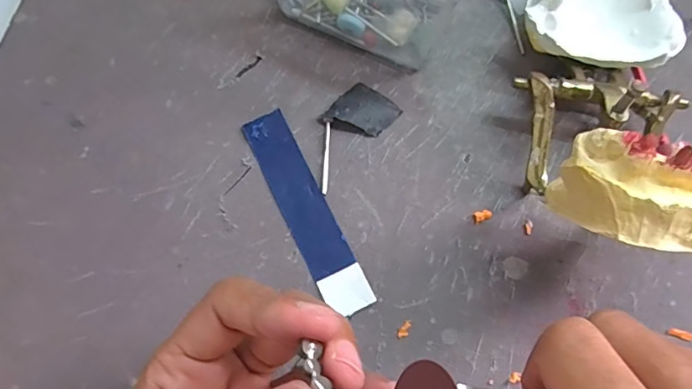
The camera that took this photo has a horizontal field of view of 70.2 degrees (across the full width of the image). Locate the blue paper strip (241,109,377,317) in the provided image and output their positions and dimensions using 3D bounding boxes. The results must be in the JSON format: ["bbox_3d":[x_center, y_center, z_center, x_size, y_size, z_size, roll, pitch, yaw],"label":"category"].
[{"bbox_3d":[-0.019,0.007,0.228,0.021,0.004,0.102,-26,75,-8],"label":"blue paper strip"}]

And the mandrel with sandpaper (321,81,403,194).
[{"bbox_3d":[0.000,-0.030,0.239,0.027,0.007,0.057,38,77,10],"label":"mandrel with sandpaper"}]

